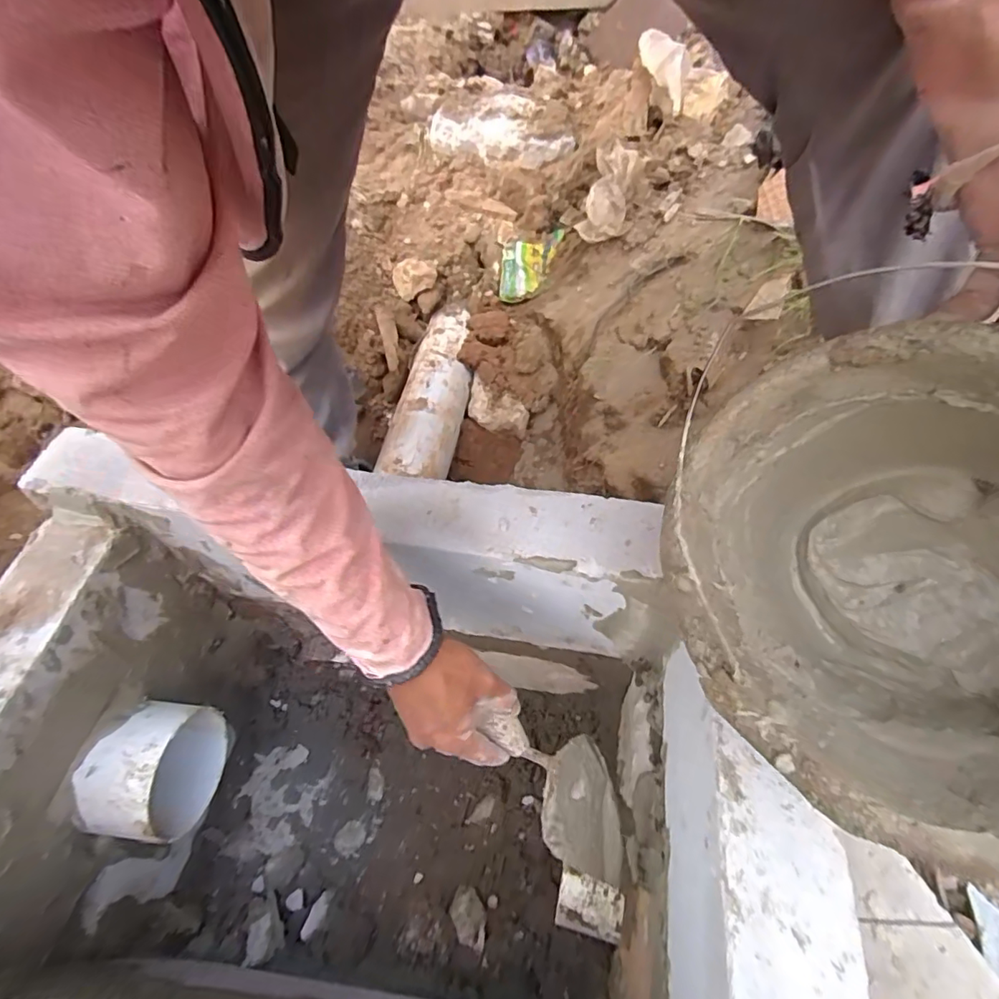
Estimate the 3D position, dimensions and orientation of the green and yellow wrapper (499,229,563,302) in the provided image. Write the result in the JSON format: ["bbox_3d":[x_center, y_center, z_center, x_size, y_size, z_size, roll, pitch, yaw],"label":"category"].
[{"bbox_3d":[0.060,-0.434,0.986,0.127,0.020,0.111,-10,85,14],"label":"green and yellow wrapper"}]

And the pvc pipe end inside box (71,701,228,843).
[{"bbox_3d":[-0.330,0.258,0.503,0.070,0.107,0.111,5,56,5],"label":"pvc pipe end inside box"}]

